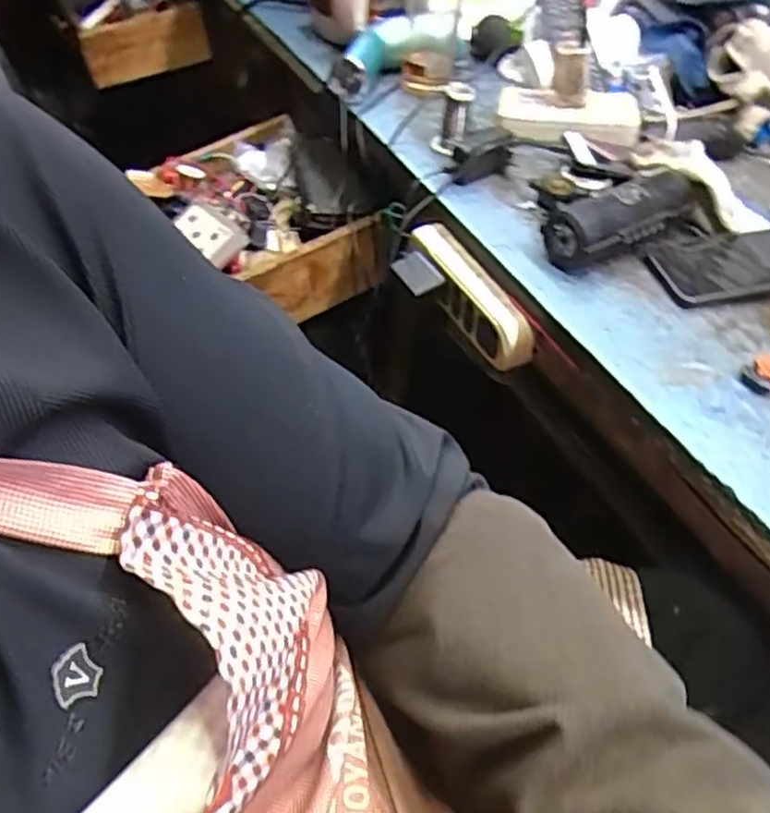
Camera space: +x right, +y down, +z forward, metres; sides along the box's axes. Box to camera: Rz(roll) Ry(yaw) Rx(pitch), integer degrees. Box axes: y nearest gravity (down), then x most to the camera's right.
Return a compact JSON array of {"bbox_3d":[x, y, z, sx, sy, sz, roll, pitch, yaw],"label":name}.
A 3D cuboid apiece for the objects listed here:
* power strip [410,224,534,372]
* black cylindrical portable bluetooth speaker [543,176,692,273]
[{"bbox_3d":[0.077,-0.107,0.686,0.027,0.060,0.175,-19,51,-22],"label":"power strip"},{"bbox_3d":[0.214,-0.167,0.651,0.150,0.053,0.053,-24,53,-26],"label":"black cylindrical portable bluetooth speaker"}]

